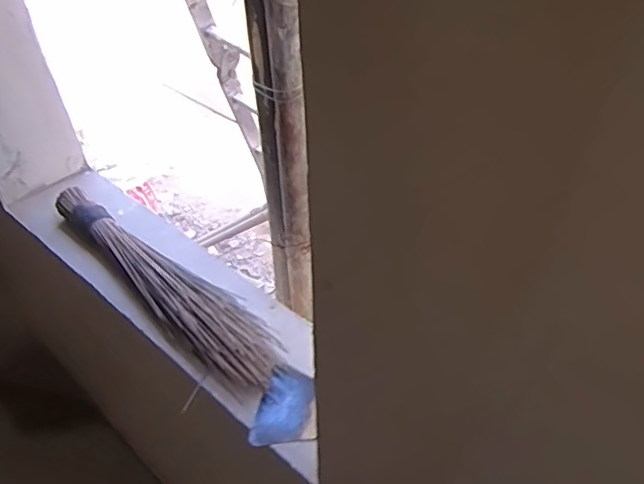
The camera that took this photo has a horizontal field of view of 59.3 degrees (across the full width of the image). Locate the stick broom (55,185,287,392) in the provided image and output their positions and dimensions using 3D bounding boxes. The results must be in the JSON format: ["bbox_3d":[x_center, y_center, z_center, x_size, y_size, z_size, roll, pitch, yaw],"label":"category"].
[{"bbox_3d":[-0.258,0.050,0.892,0.524,0.056,0.097,33,53,32],"label":"stick broom"}]

